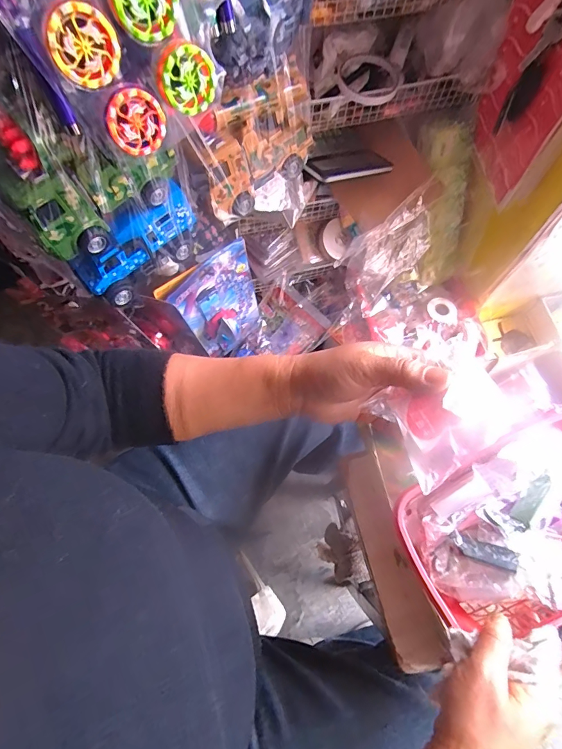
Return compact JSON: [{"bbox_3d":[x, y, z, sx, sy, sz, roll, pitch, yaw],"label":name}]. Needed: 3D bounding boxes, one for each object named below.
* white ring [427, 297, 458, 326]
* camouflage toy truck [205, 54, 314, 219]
[{"bbox_3d":[0.301,-0.118,0.730,0.057,0.011,0.051,17,70,8],"label":"white ring"},{"bbox_3d":[-0.022,-0.258,0.442,0.050,0.104,0.164,41,75,16],"label":"camouflage toy truck"}]

